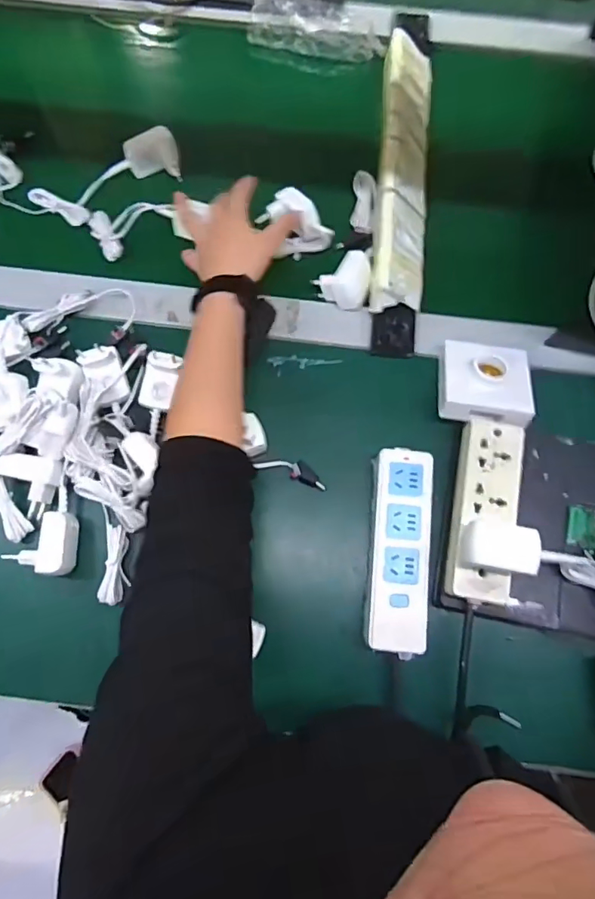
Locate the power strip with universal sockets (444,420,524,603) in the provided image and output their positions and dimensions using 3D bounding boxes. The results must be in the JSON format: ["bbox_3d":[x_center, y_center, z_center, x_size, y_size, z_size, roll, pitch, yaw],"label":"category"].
[{"bbox_3d":[0.179,0.056,0.490,0.058,0.031,0.170,12,76,3],"label":"power strip with universal sockets"}]

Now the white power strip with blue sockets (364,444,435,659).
[{"bbox_3d":[0.101,0.099,0.513,0.059,0.036,0.195,5,76,1],"label":"white power strip with blue sockets"}]

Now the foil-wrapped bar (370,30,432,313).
[{"bbox_3d":[0.127,-0.330,0.607,0.061,0.054,0.363,5,76,1],"label":"foil-wrapped bar"}]

